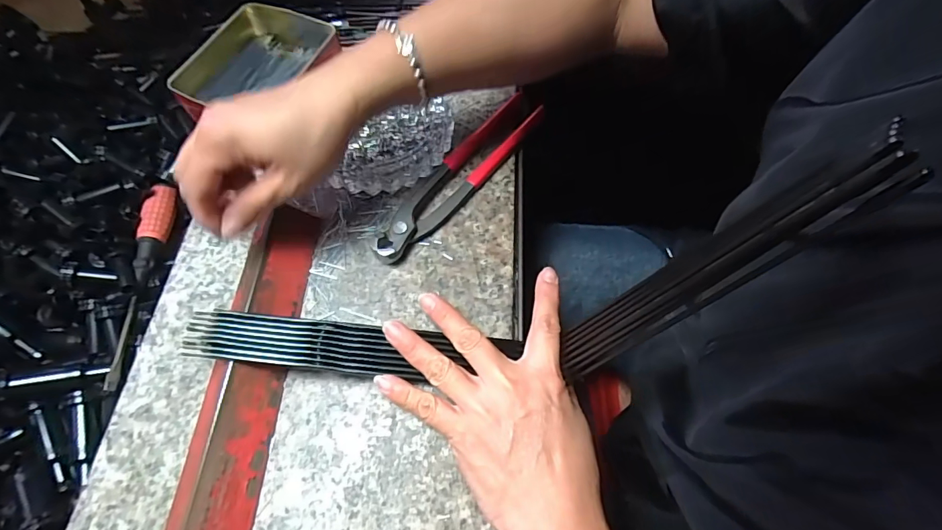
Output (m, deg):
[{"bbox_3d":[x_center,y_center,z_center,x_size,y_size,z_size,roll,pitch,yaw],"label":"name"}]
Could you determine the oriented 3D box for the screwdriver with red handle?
[{"bbox_3d":[-0.245,0.009,0.336,0.022,0.016,0.160,-3,62,-2],"label":"screwdriver with red handle"}]

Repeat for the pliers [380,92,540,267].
[{"bbox_3d":[-0.011,-0.074,0.370,0.039,0.020,0.190,35,67,17],"label":"pliers"}]

